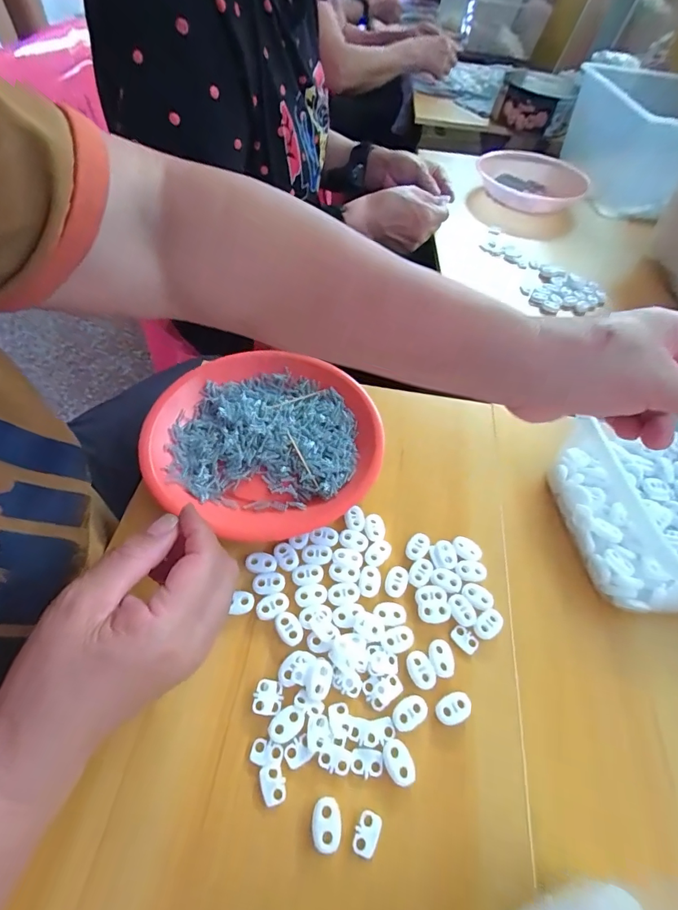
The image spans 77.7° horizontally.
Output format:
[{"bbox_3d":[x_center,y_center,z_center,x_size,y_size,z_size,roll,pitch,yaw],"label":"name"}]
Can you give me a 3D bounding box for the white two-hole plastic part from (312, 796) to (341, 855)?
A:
[{"bbox_3d":[-0.007,0.196,0.223,0.015,0.004,0.022,2,54,-5],"label":"white two-hole plastic part"}]

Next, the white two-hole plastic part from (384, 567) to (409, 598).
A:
[{"bbox_3d":[0.042,0.091,0.302,0.015,0.004,0.022,17,54,6],"label":"white two-hole plastic part"}]

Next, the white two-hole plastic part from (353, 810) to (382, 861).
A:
[{"bbox_3d":[0.015,0.200,0.222,0.012,0.004,0.019,24,55,11],"label":"white two-hole plastic part"}]

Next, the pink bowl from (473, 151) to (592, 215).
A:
[{"bbox_3d":[0.345,-0.490,0.762,0.183,0.053,0.159,11,53,2],"label":"pink bowl"}]

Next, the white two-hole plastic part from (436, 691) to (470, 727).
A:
[{"bbox_3d":[0.070,0.156,0.259,0.023,0.004,0.015,-21,59,-20],"label":"white two-hole plastic part"}]

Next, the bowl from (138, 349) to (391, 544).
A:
[{"bbox_3d":[-0.057,-0.015,0.358,0.177,0.040,0.177,1,50,-1],"label":"bowl"}]

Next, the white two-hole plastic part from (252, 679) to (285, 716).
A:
[{"bbox_3d":[-0.043,0.149,0.258,0.017,0.005,0.019,14,54,4],"label":"white two-hole plastic part"}]

